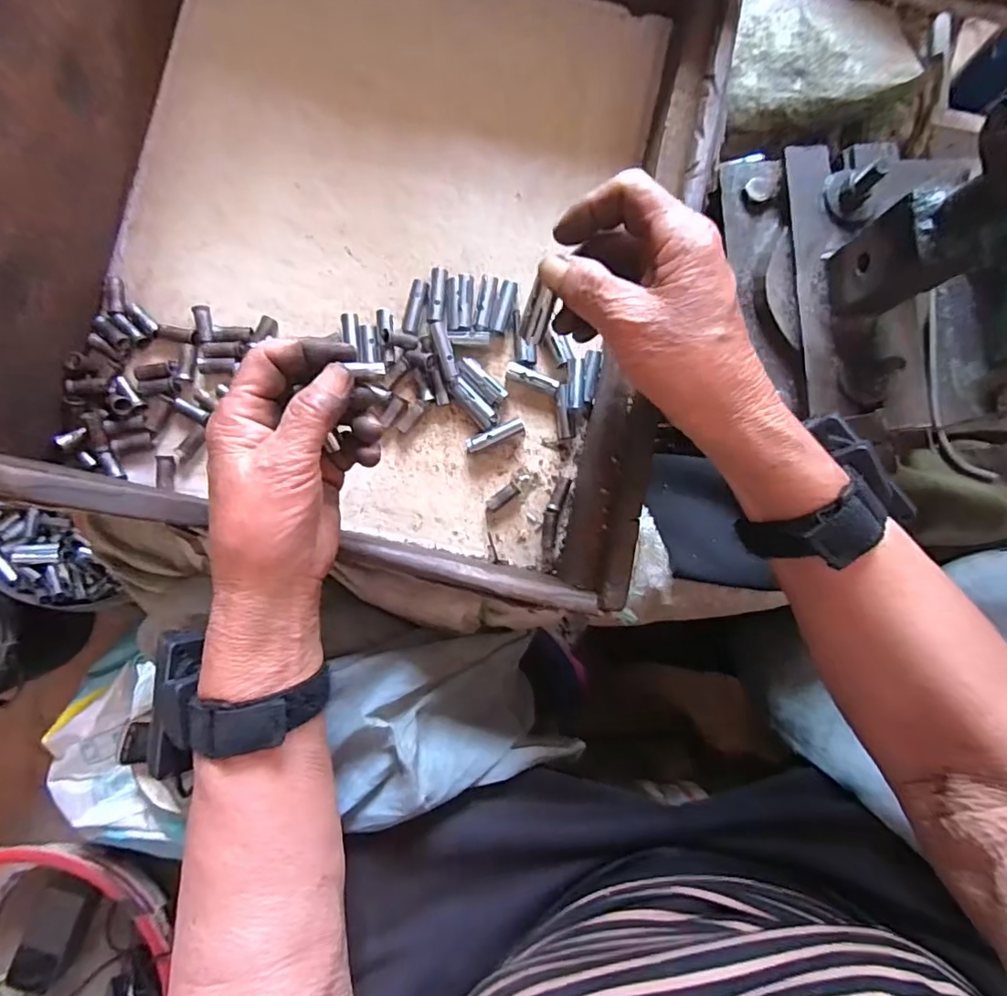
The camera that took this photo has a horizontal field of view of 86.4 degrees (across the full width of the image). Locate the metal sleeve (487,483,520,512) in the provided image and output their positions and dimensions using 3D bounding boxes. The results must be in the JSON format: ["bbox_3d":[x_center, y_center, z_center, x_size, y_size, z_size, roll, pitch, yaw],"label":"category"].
[{"bbox_3d":[0.000,0.000,0.370,0.025,0.009,0.010,-35,89,-3],"label":"metal sleeve"}]

